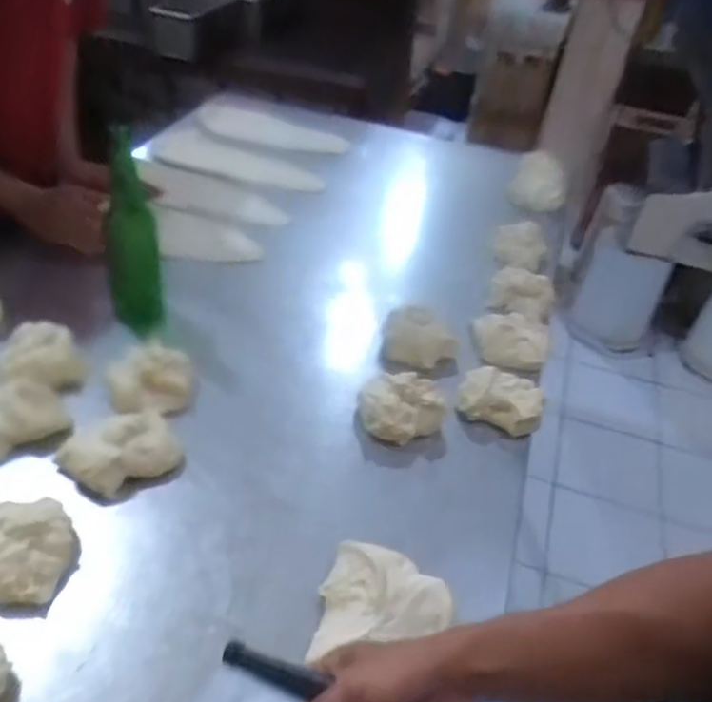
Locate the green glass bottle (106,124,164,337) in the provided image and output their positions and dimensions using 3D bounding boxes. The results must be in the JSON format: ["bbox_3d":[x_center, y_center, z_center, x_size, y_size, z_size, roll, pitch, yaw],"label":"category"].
[{"bbox_3d":[-0.317,-0.157,0.940,0.070,0.292,0.067,-3,41,-12],"label":"green glass bottle"}]

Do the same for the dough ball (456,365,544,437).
[{"bbox_3d":[0.187,0.067,0.873,0.109,0.044,0.070,15,40,10],"label":"dough ball"}]

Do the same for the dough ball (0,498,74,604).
[{"bbox_3d":[-0.324,0.192,0.648,0.089,0.043,0.102,3,40,-5],"label":"dough ball"}]

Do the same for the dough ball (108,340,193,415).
[{"bbox_3d":[-0.259,0.036,0.846,0.100,0.046,0.093,4,40,-3],"label":"dough ball"}]

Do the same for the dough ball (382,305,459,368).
[{"bbox_3d":[0.094,-0.019,0.957,0.104,0.057,0.107,4,40,-3],"label":"dough ball"}]

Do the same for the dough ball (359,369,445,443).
[{"bbox_3d":[0.055,0.070,0.834,0.108,0.059,0.080,14,40,9],"label":"dough ball"}]

